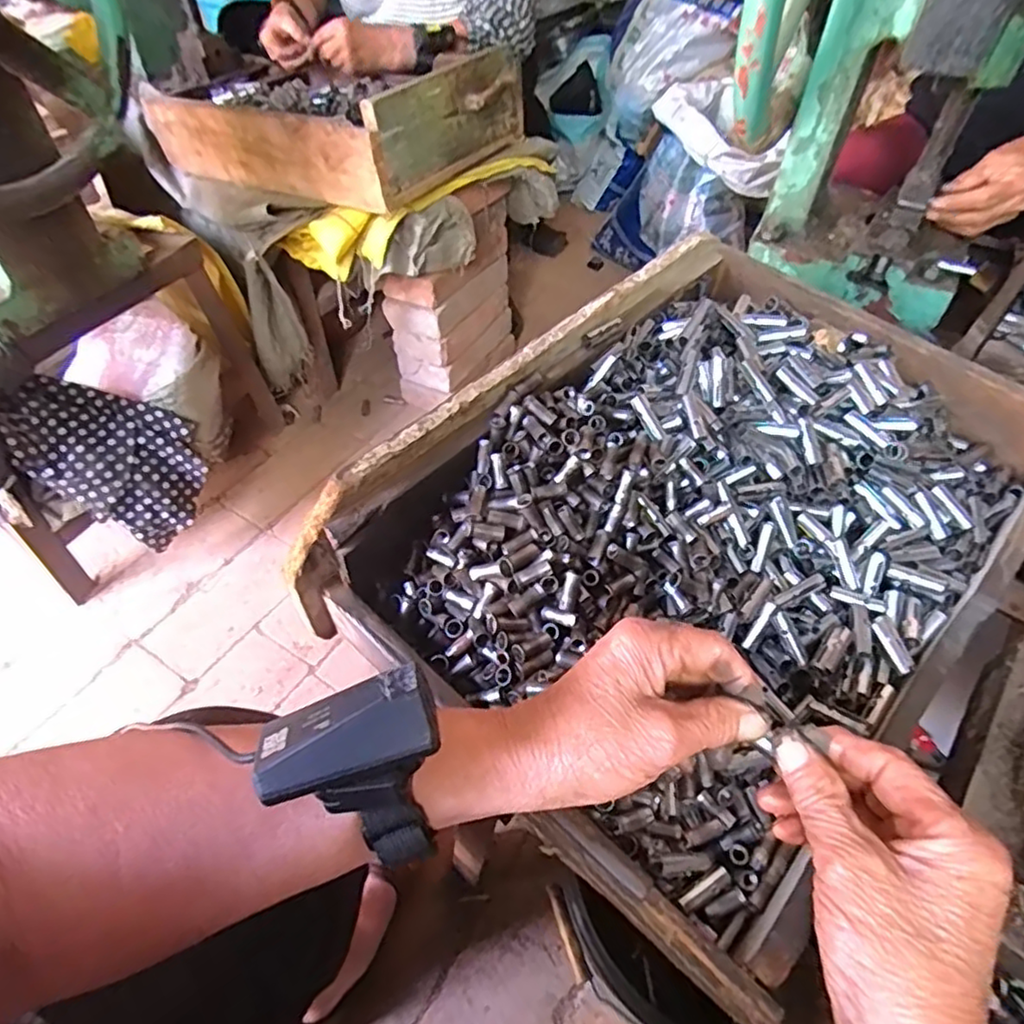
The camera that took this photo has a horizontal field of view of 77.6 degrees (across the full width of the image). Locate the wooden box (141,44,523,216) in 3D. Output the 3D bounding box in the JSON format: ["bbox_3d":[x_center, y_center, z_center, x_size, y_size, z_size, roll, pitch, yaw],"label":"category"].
[{"bbox_3d":[-0.269,-0.613,0.965,0.456,0.132,0.361,28,56,21],"label":"wooden box"}]

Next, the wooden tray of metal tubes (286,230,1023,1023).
[{"bbox_3d":[0.154,-0.001,0.468,0.369,0.087,0.500,43,69,11],"label":"wooden tray of metal tubes"}]

